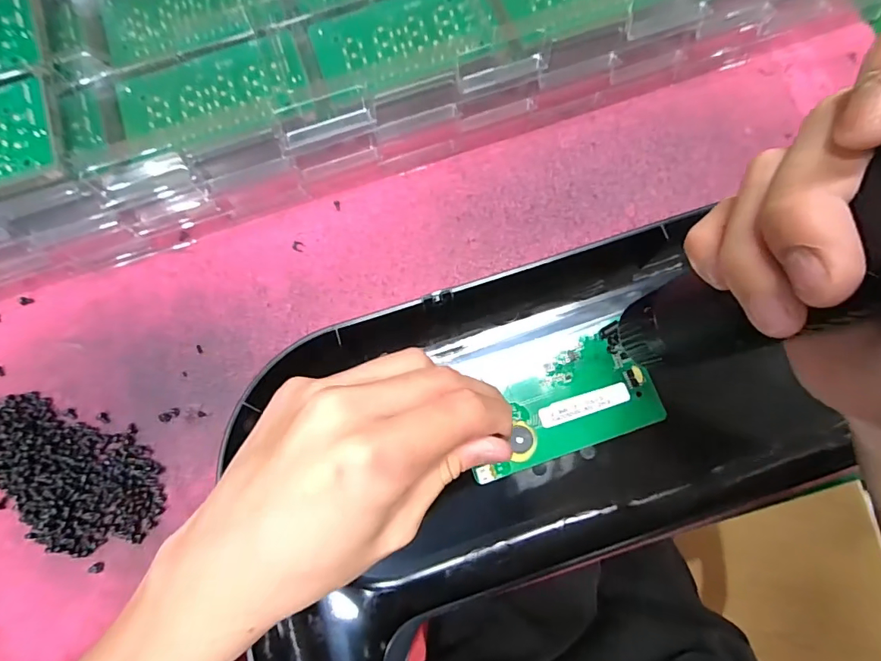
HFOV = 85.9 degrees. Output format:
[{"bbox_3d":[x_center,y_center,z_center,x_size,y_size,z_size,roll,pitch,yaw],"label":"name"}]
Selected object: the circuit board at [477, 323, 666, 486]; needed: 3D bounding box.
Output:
[{"bbox_3d":[0.063,0.038,0.254,0.102,0.007,0.055,-21,76,-5],"label":"circuit board"}]

